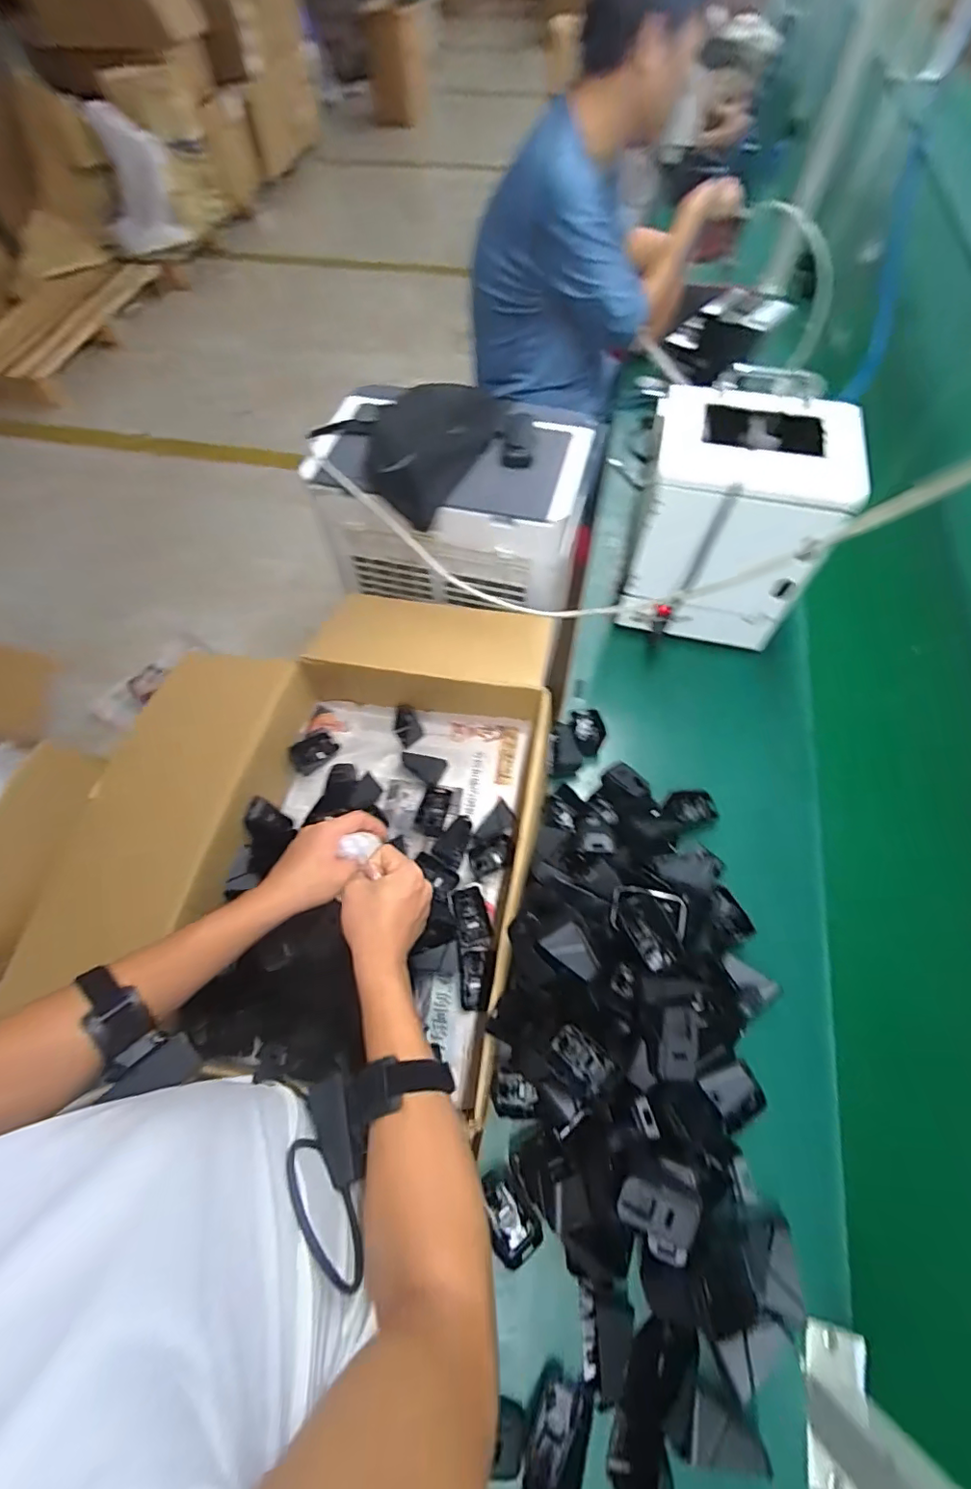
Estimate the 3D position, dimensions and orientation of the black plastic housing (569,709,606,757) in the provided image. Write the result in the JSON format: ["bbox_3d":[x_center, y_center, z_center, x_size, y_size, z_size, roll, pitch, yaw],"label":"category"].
[{"bbox_3d":[0.155,-0.018,0.811,0.048,0.020,0.069,-5,63,-1],"label":"black plastic housing"}]

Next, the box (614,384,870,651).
[{"bbox_3d":[0.342,-0.316,0.789,0.233,0.282,0.184,8,63,6],"label":"box"}]

